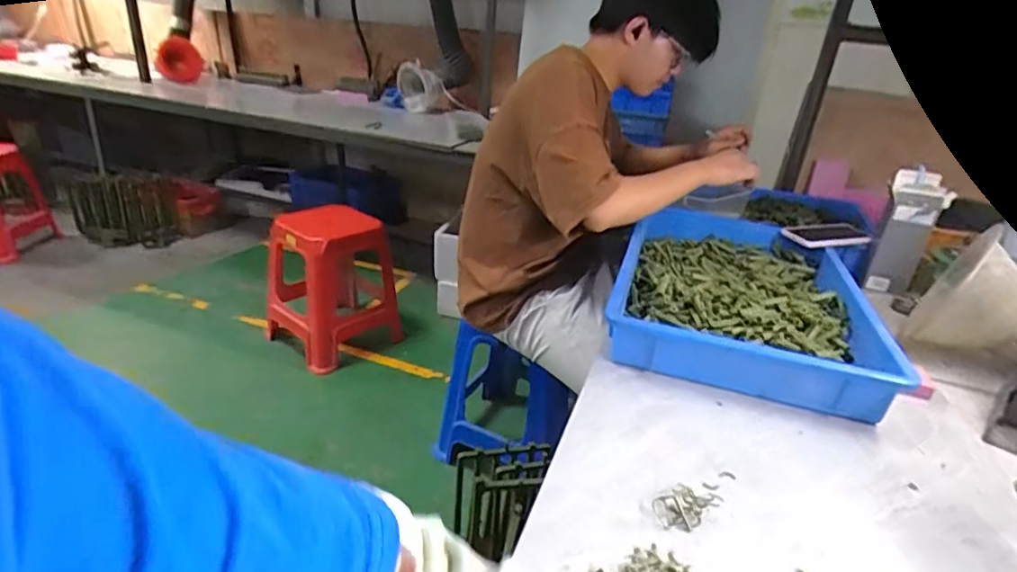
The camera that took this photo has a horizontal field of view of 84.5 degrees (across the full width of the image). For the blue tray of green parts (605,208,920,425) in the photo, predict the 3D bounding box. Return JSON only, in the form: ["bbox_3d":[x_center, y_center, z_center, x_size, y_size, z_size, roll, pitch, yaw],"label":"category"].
[{"bbox_3d":[0.387,-0.005,0.968,0.364,0.078,0.590,11,26,14],"label":"blue tray of green parts"}]

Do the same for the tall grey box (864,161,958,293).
[{"bbox_3d":[0.755,-0.100,1.064,0.088,0.222,0.078,20,29,30],"label":"tall grey box"}]

